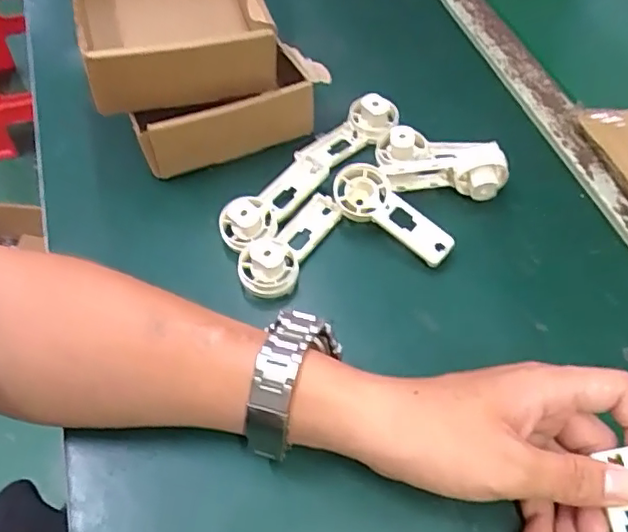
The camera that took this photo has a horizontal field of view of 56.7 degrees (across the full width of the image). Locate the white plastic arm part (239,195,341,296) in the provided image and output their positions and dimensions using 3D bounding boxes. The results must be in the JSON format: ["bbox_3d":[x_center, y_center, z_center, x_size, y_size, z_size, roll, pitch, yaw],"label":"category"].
[{"bbox_3d":[-0.017,-0.020,0.406,0.038,0.031,0.093,24,60,17],"label":"white plastic arm part"}]

